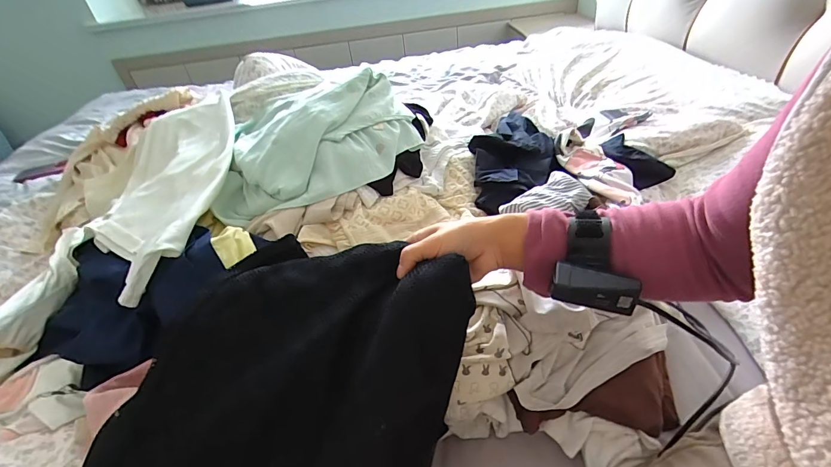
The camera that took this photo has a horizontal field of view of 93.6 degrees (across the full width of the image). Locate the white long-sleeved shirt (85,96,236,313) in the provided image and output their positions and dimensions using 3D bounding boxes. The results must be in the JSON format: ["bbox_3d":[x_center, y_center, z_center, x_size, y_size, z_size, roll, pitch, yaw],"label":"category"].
[{"bbox_3d":[-0.389,-0.081,0.608,0.220,0.071,0.463,-18,40,-12],"label":"white long-sleeved shirt"}]

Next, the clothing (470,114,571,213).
[{"bbox_3d":[0.196,-0.162,0.762,0.159,0.063,0.375,4,41,14],"label":"clothing"}]

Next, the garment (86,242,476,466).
[{"bbox_3d":[-0.151,0.200,0.308,0.305,0.157,0.424,9,42,20],"label":"garment"}]

